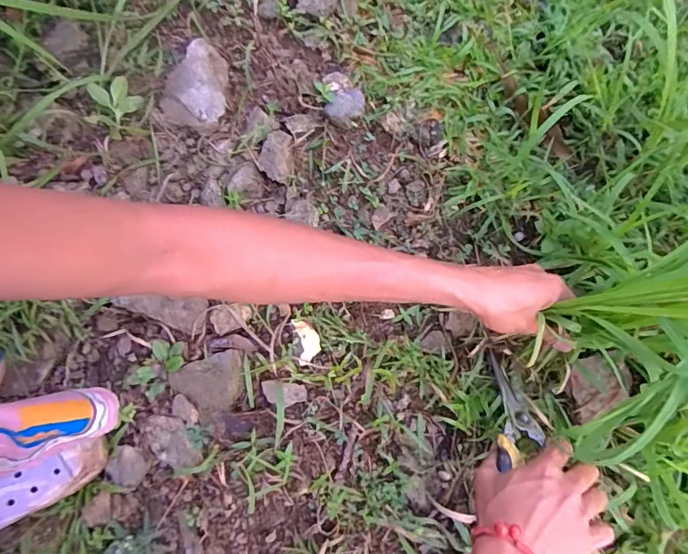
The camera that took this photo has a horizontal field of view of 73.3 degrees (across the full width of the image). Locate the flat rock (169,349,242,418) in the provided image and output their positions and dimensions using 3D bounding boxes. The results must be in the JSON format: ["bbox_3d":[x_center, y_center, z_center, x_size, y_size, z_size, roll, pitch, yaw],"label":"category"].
[{"bbox_3d":[-0.147,0.119,0.500,0.080,0.018,0.062,-18,77,0],"label":"flat rock"}]

